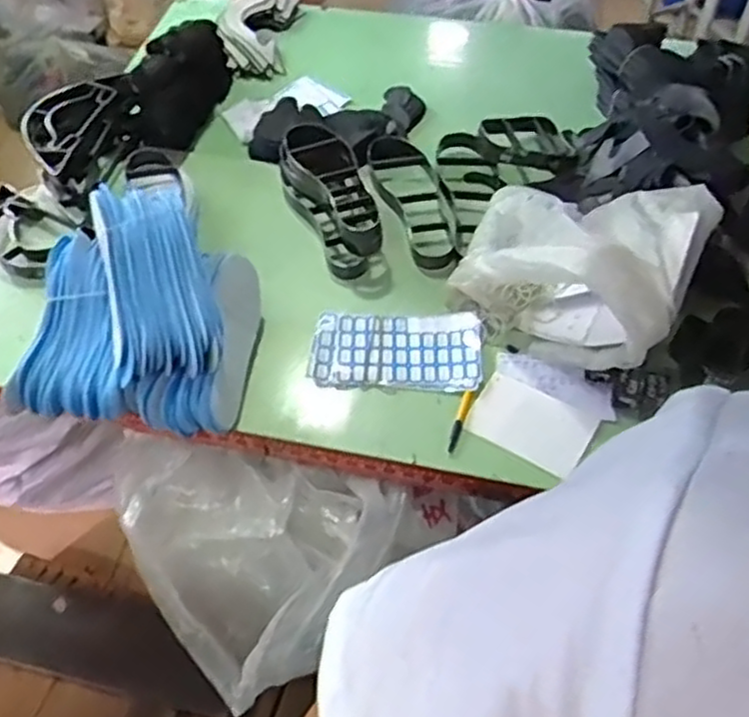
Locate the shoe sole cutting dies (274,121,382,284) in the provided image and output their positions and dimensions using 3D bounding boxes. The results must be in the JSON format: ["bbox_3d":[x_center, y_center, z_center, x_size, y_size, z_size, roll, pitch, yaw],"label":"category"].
[{"bbox_3d":[-0.066,-0.269,1.183,0.121,0.111,0.271,-22,57,-13],"label":"shoe sole cutting dies"}]

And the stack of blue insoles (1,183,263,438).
[{"bbox_3d":[-0.314,-0.065,0.971,0.291,0.187,0.271,5,55,5],"label":"stack of blue insoles"}]

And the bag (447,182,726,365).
[{"bbox_3d":[0.278,-0.152,1.028,0.315,0.222,0.281,25,59,18],"label":"bag"}]

